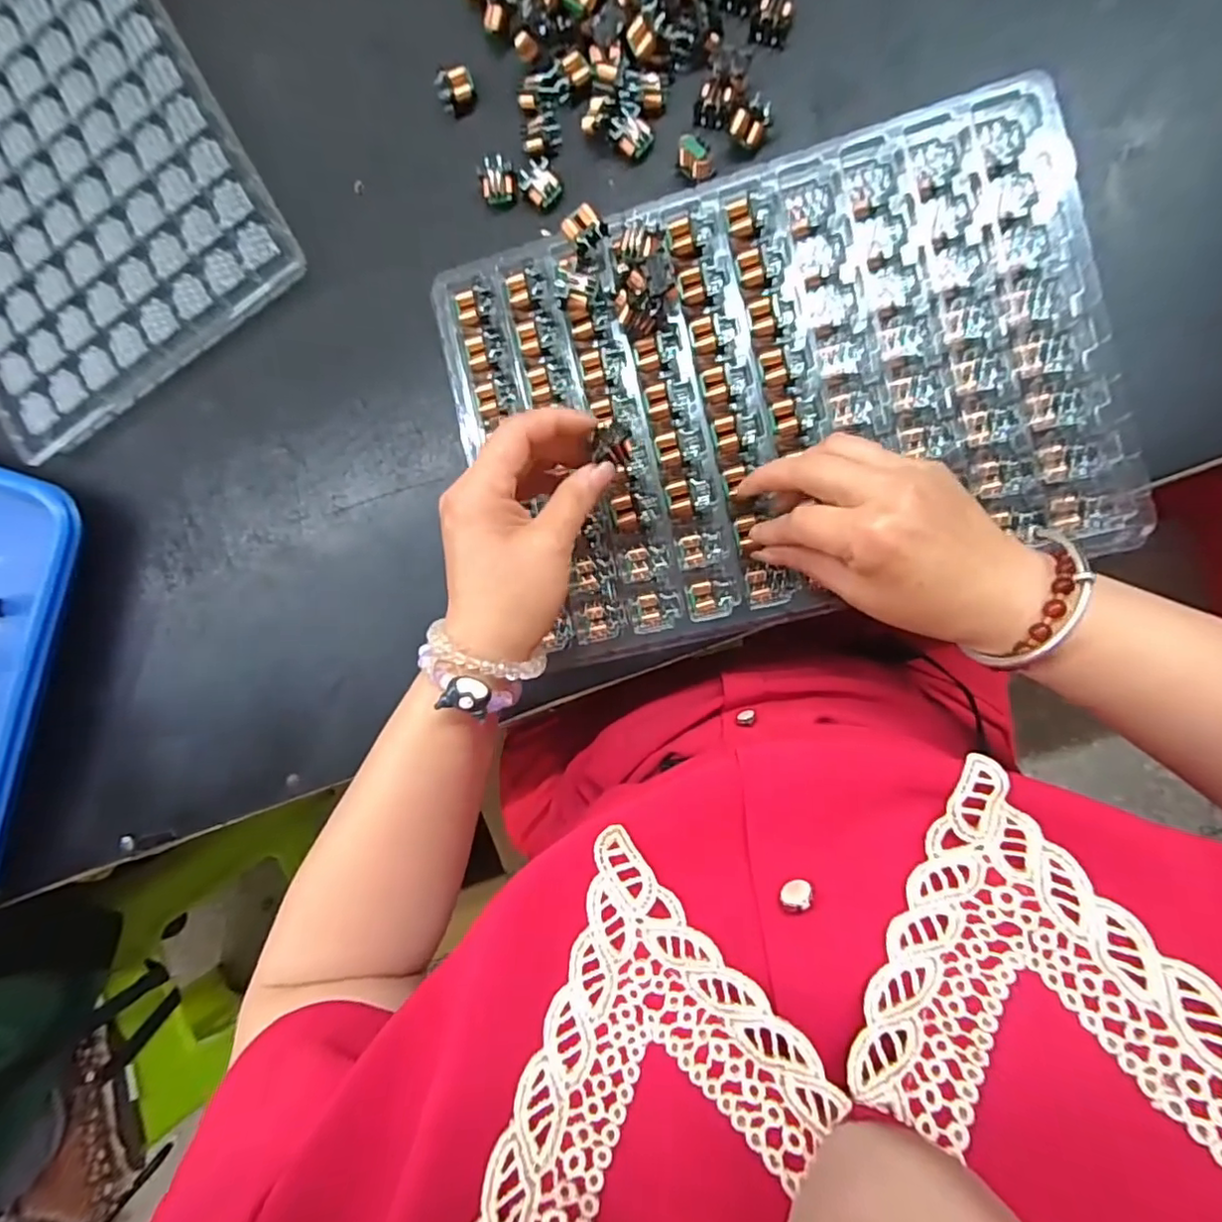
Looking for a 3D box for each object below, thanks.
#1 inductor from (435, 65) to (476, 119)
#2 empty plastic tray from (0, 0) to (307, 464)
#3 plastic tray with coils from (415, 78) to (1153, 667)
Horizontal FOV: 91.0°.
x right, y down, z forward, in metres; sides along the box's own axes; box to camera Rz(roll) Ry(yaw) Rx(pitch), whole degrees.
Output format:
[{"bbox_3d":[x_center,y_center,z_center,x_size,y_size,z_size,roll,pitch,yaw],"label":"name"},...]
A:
[{"bbox_3d":[-0.094,-0.319,0.368,0.023,0.015,0.018,-22,90,9],"label":"inductor"},{"bbox_3d":[-0.382,-0.307,0.408,0.237,0.017,0.324,-31,89,9],"label":"empty plastic tray"},{"bbox_3d":[0.083,-0.115,0.326,0.329,0.024,0.241,-12,92,9],"label":"plastic tray with coils"}]

